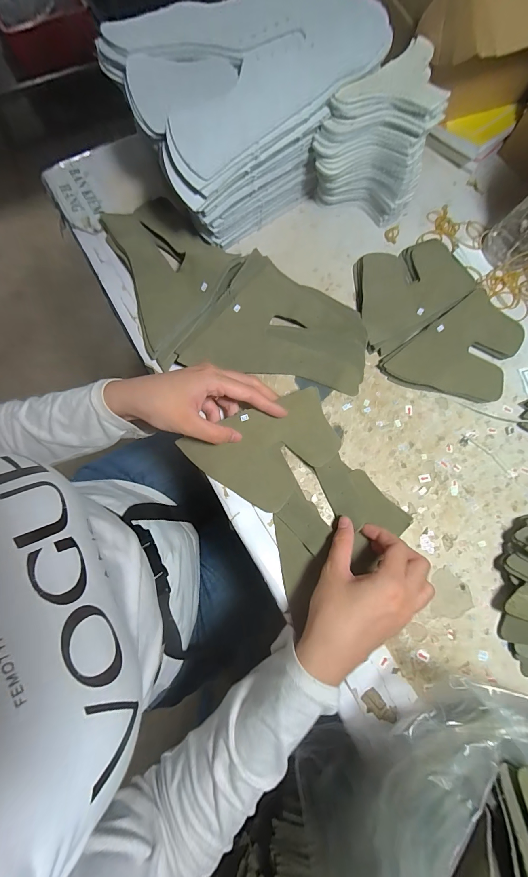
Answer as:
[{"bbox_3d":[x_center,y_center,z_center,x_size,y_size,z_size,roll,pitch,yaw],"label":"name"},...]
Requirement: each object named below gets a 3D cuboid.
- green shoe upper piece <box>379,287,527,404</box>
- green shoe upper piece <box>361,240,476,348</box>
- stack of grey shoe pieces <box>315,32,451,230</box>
[{"bbox_3d":[0.217,-0.087,0.356,0.152,0.015,0.101,-36,79,-10],"label":"green shoe upper piece"},{"bbox_3d":[0.164,-0.175,0.375,0.157,0.019,0.100,-27,78,-8],"label":"green shoe upper piece"},{"bbox_3d":[0.116,-0.337,0.367,0.121,0.114,0.114,5,76,0],"label":"stack of grey shoe pieces"}]

